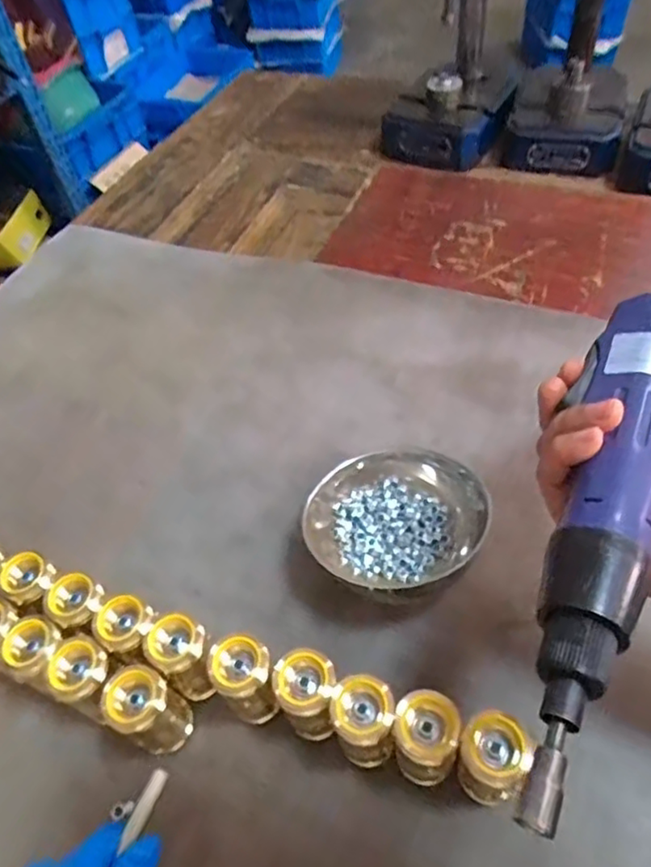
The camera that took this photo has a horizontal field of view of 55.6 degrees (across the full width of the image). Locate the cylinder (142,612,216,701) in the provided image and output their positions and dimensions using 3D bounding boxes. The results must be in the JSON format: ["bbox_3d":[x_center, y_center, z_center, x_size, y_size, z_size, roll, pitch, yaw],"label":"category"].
[{"bbox_3d":[-0.079,0.125,0.348,0.034,0.061,0.030,34,62,28],"label":"cylinder"}]

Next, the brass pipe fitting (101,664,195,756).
[{"bbox_3d":[-0.093,0.150,0.332,0.030,0.063,0.031,-3,51,4],"label":"brass pipe fitting"}]

